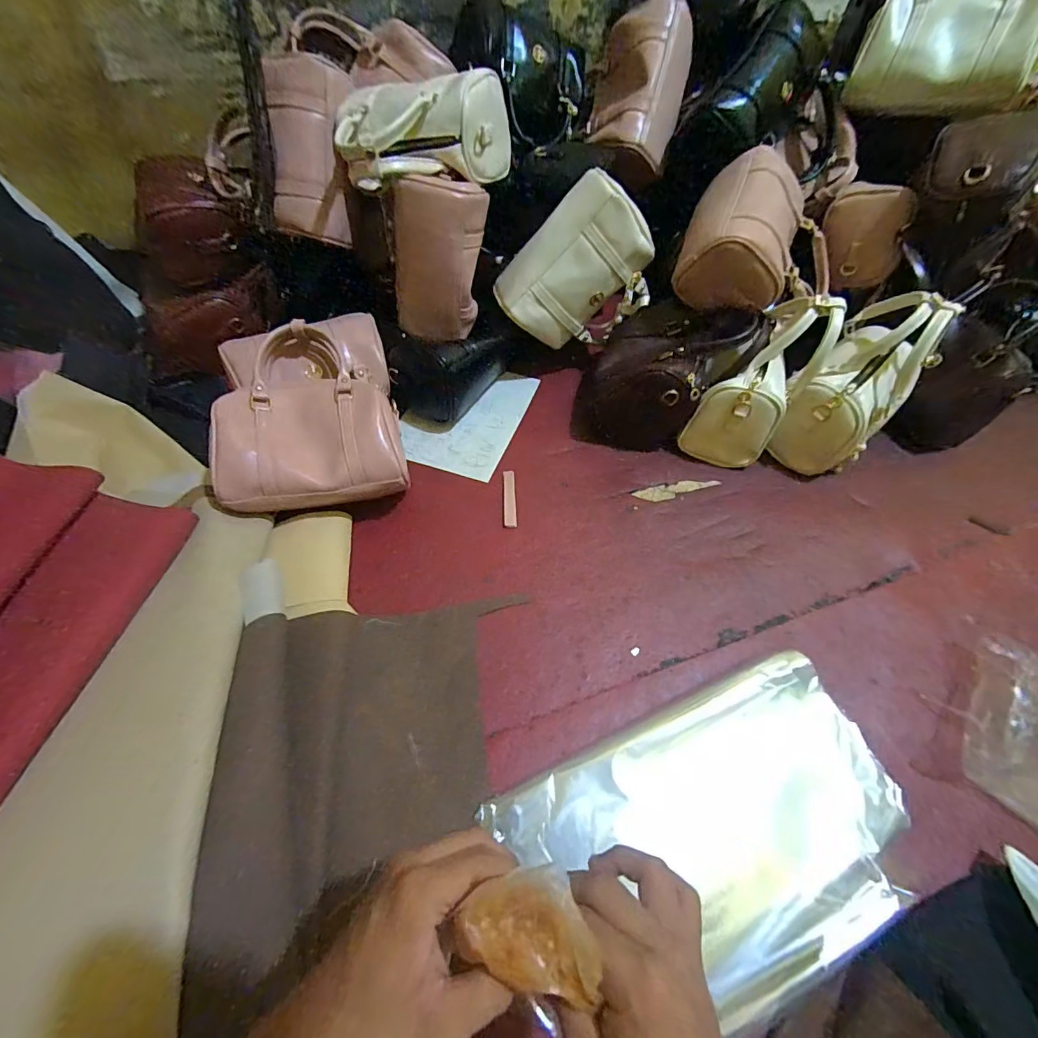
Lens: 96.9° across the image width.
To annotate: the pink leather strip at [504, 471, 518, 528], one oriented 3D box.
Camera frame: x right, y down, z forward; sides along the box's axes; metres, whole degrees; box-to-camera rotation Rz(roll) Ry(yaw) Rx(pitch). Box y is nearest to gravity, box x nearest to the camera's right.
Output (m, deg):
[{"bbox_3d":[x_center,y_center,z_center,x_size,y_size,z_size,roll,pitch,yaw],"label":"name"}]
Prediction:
[{"bbox_3d":[-0.012,-0.031,0.665,0.018,0.004,0.096,0,58,-3],"label":"pink leather strip"}]

